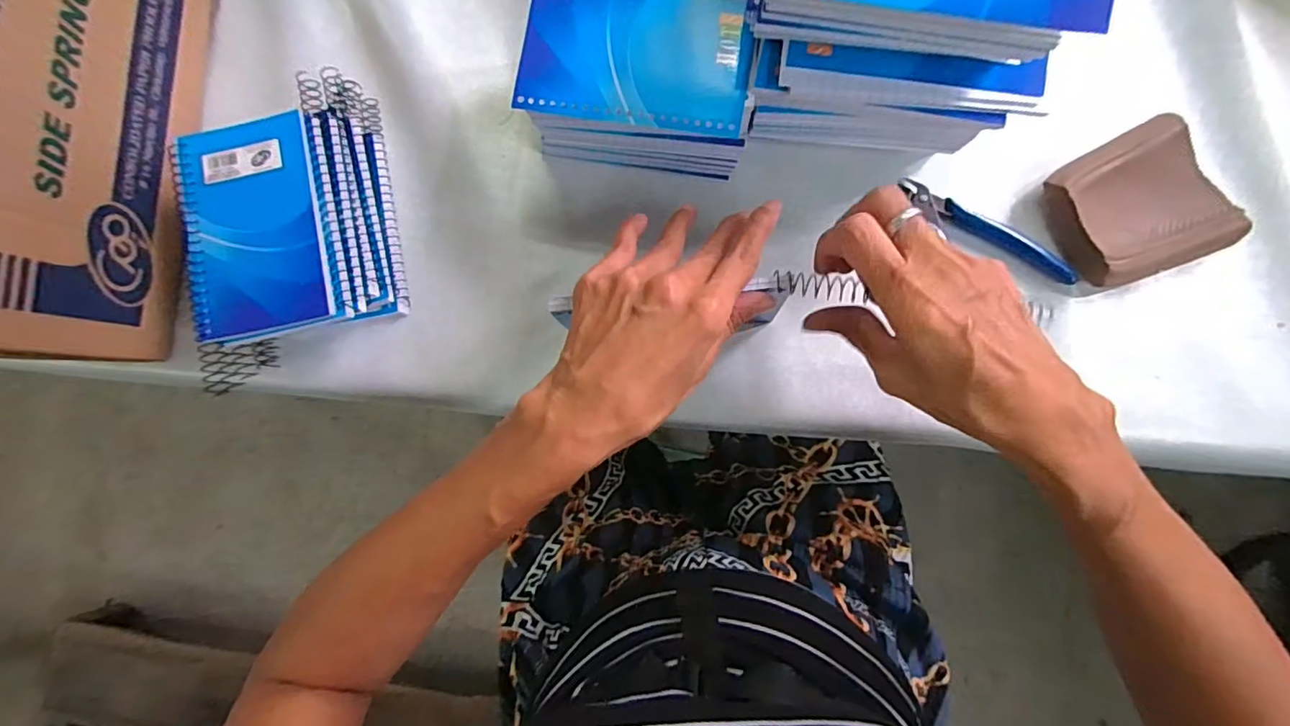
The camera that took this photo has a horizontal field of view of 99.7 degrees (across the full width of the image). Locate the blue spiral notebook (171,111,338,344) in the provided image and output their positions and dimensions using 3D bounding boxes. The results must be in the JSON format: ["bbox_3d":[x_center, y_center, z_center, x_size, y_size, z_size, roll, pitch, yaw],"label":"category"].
[{"bbox_3d":[-0.238,-0.083,0.327,0.083,0.013,0.133,-12,85,3],"label":"blue spiral notebook"}]

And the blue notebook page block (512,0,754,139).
[{"bbox_3d":[-0.006,-0.179,0.306,0.129,0.005,0.091,7,86,5],"label":"blue notebook page block"}]

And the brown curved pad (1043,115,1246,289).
[{"bbox_3d":[0.303,-0.096,0.337,0.092,0.022,0.085,-26,84,2],"label":"brown curved pad"}]

